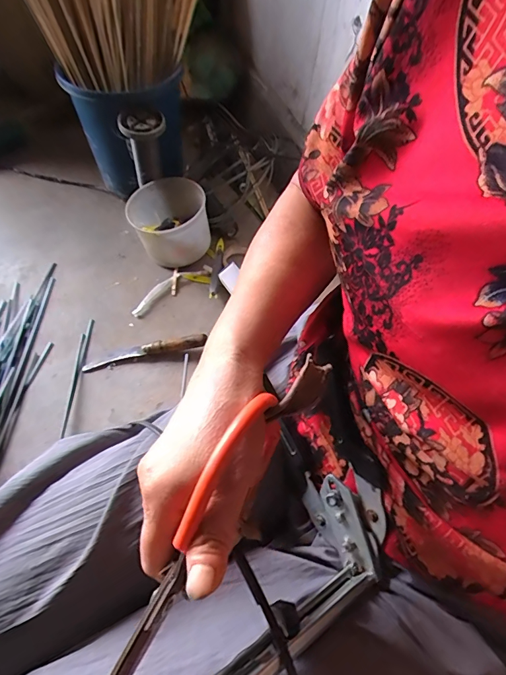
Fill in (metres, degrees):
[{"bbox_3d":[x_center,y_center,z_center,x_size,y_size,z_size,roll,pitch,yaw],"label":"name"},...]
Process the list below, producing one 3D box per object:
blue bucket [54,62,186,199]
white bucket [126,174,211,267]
[{"bbox_3d":[-0.297,-0.475,0.954,0.251,0.240,0.251,1,56,-2],"label":"blue bucket"},{"bbox_3d":[-0.172,-0.234,0.881,0.154,0.129,0.145,1,56,-2],"label":"white bucket"}]

